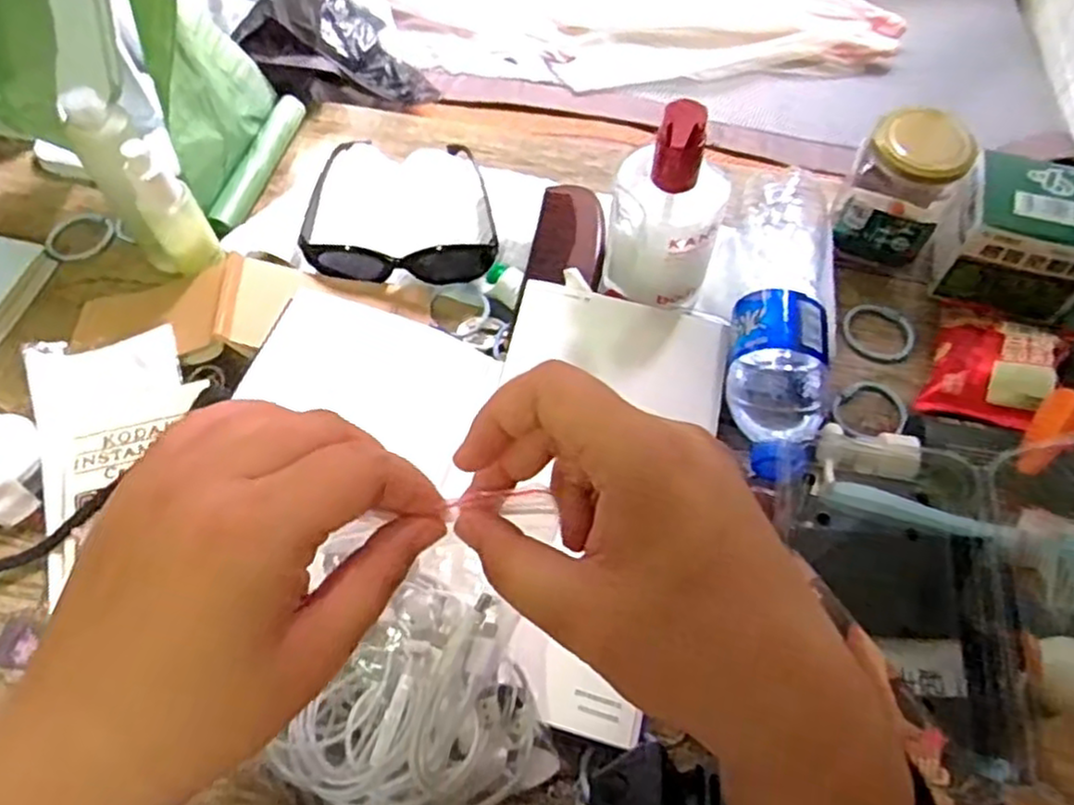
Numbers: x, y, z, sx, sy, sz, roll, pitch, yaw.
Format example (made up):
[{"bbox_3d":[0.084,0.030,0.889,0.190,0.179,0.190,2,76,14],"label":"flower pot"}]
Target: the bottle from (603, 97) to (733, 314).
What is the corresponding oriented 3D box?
[{"bbox_3d":[0.084,-0.127,0.460,0.070,0.124,0.057,7,60,5],"label":"bottle"}]

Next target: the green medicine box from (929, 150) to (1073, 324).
[{"bbox_3d":[0.332,-0.113,0.500,0.094,0.074,0.080,12,61,8],"label":"green medicine box"}]

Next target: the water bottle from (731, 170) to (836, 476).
[{"bbox_3d":[0.165,-0.054,0.487,0.068,0.057,0.231,10,61,7],"label":"water bottle"}]

